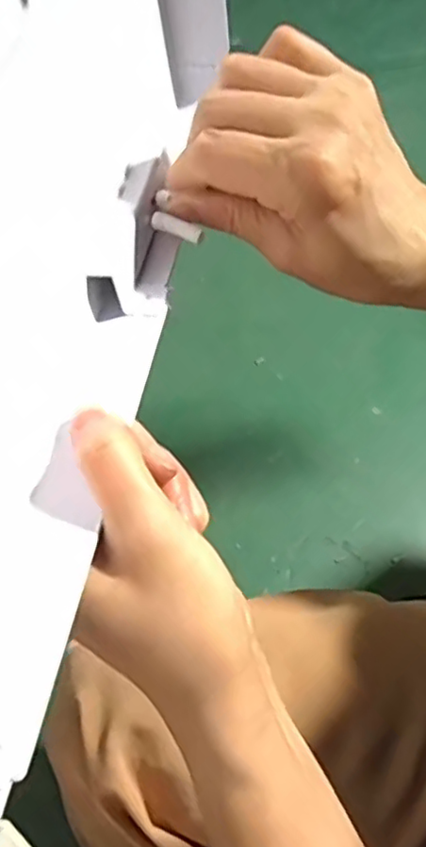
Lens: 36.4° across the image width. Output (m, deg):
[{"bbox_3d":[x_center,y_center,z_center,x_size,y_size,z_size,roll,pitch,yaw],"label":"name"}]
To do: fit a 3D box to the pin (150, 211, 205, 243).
[{"bbox_3d":[-0.015,-0.079,0.262,0.023,0.005,0.005,24,63,11],"label":"pin"}]

